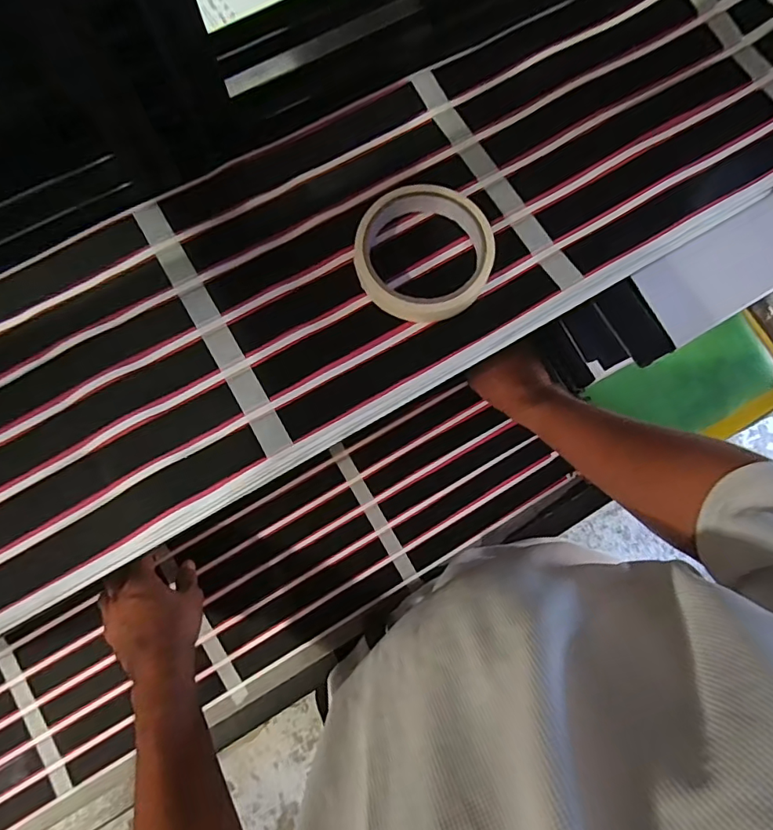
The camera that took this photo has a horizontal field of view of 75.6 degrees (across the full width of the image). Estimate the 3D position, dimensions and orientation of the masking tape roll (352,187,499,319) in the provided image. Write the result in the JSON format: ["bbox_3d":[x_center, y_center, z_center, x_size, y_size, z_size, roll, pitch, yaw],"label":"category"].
[{"bbox_3d":[0.027,-0.110,0.342,0.090,0.024,0.088,0,79,-2],"label":"masking tape roll"}]

